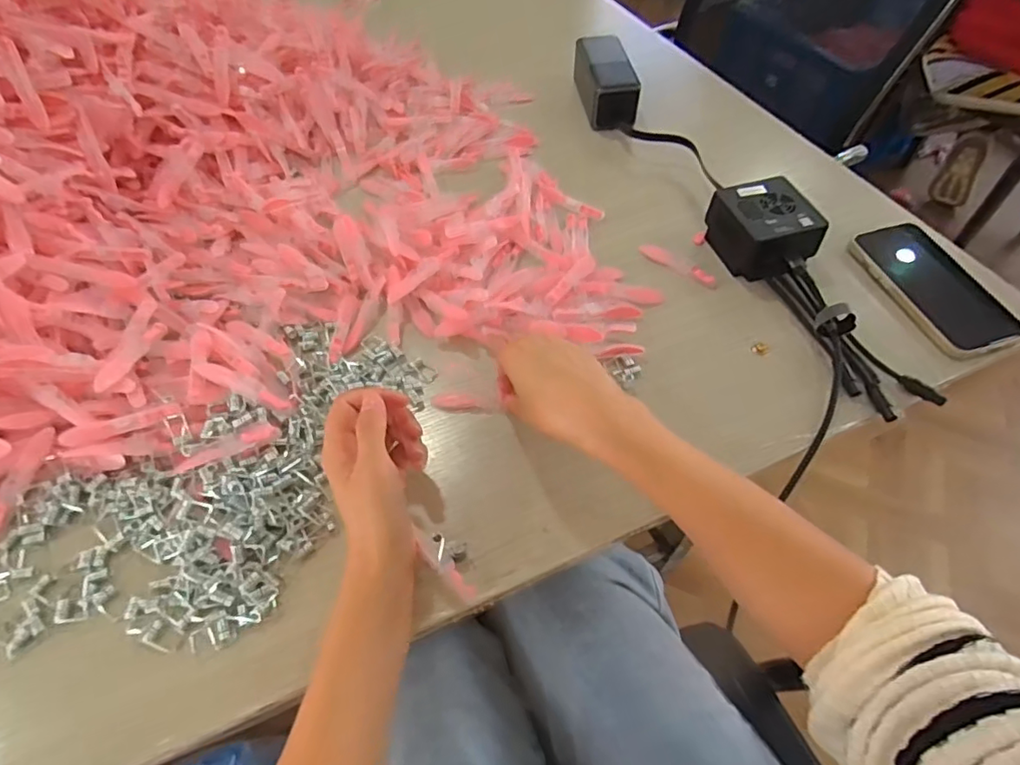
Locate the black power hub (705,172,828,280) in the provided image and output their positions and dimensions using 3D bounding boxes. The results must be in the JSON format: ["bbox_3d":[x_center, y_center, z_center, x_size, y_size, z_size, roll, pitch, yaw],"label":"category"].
[{"bbox_3d":[0.230,-0.138,0.506,0.072,0.053,0.085,-13,56,-8],"label":"black power hub"}]

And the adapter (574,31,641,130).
[{"bbox_3d":[0.114,-0.360,0.670,0.057,0.048,0.137,-6,55,-3],"label":"adapter"}]

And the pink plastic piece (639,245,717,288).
[{"bbox_3d":[0.156,-0.110,0.516,0.077,0.005,0.015,34,62,22],"label":"pink plastic piece"}]

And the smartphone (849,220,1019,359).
[{"bbox_3d":[0.369,-0.087,0.486,0.082,0.012,0.150,-11,56,-6],"label":"smartphone"}]

